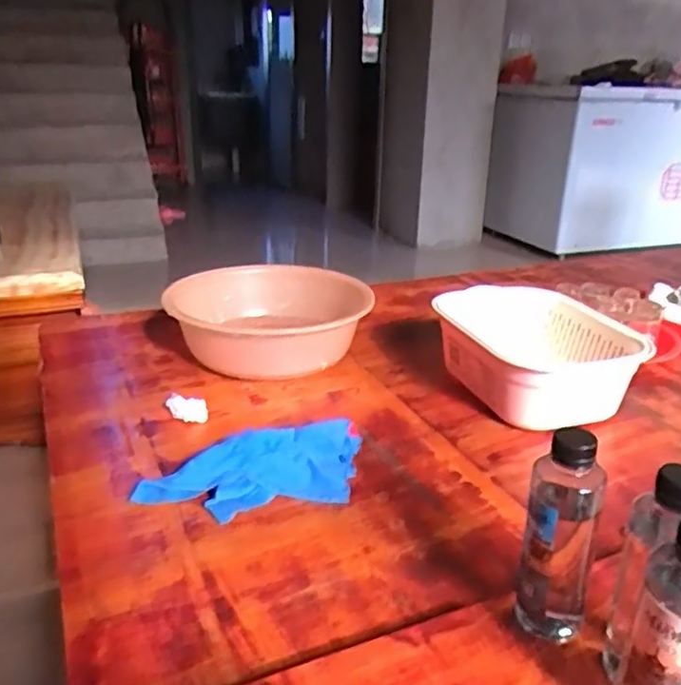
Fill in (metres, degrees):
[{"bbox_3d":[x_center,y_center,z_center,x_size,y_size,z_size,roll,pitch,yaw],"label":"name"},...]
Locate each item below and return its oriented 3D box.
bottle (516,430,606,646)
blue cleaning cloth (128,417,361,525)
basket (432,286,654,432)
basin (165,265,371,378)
[{"bbox_3d":[0.171,0.159,0.514,0.052,0.185,0.045,11,24,25],"label":"bottle"},{"bbox_3d":[-0.078,0.146,0.742,0.280,0.039,0.135,-13,25,-32],"label":"blue cleaning cloth"},{"bbox_3d":[0.286,0.019,0.951,0.223,0.121,0.276,-6,22,-17],"label":"basket"},{"bbox_3d":[-0.113,-0.032,1.086,0.312,0.113,0.312,1,23,0],"label":"basin"}]

